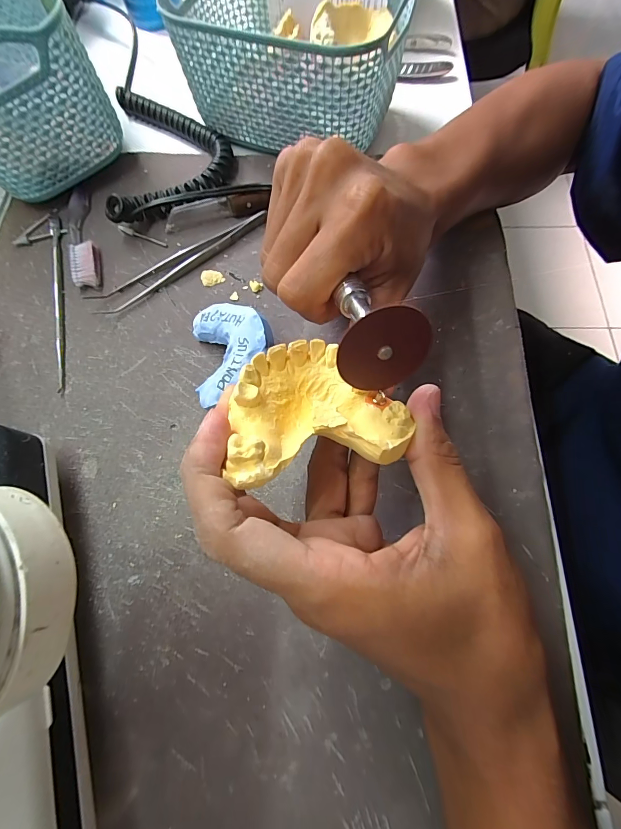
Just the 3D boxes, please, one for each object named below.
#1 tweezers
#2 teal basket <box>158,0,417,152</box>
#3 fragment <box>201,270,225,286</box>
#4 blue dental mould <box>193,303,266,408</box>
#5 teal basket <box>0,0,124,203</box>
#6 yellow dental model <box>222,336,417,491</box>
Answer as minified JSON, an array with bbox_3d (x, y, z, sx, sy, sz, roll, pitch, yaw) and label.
[{"bbox_3d":[-0.096,-0.114,0.274,0.137,0.010,0.025,-33,73,-10],"label":"tweezers"},{"bbox_3d":[-0.015,-0.279,0.293,0.165,0.084,0.117,21,72,9],"label":"teal basket"},{"bbox_3d":[-0.072,-0.101,0.271,0.016,0.004,0.014,-21,71,-6],"label":"fragment"},{"bbox_3d":[-0.050,-0.039,0.233,0.046,0.034,0.064,-10,70,-2],"label":"blue dental mould"},{"bbox_3d":[-0.233,-0.256,0.282,0.109,0.099,0.172,-33,73,-10],"label":"teal basket"},{"bbox_3d":[0.002,-0.004,0.137,0.062,0.022,0.053,-12,70,-3],"label":"yellow dental model"}]

